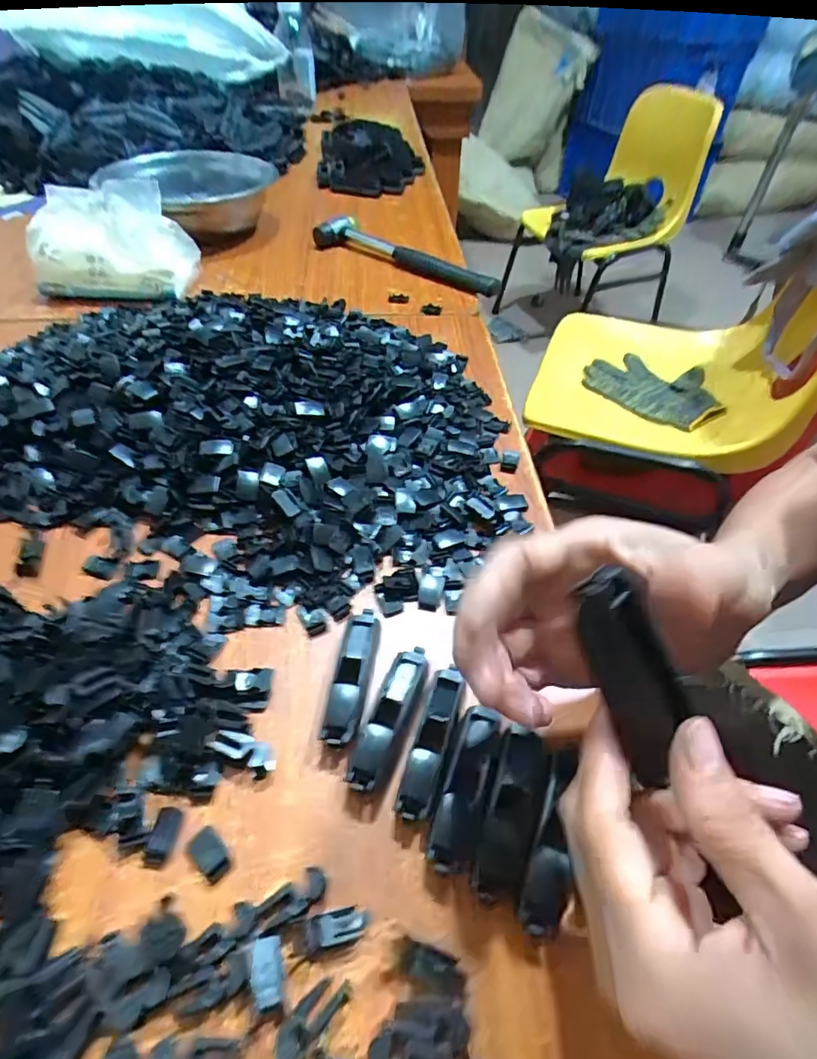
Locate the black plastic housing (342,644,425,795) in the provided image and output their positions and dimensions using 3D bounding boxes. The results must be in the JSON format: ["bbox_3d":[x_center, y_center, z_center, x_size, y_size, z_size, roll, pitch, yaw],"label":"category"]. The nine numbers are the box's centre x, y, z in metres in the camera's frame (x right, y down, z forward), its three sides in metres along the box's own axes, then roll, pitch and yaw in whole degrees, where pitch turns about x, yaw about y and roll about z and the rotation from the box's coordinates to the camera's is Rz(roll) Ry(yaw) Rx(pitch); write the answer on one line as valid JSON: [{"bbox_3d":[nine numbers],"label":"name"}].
[{"bbox_3d":[-0.009,0.085,0.250,0.018,0.017,0.073,18,51,15],"label":"black plastic housing"}]

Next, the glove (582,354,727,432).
[{"bbox_3d":[0.383,-0.218,0.818,0.150,0.023,0.191,-32,57,-27],"label":"glove"}]

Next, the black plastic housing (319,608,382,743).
[{"bbox_3d":[-0.026,0.070,0.262,0.017,0.015,0.073,7,49,5],"label":"black plastic housing"}]

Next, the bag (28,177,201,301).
[{"bbox_3d":[-0.283,-0.275,0.509,0.130,0.080,0.077,5,49,4],"label":"bag"}]

